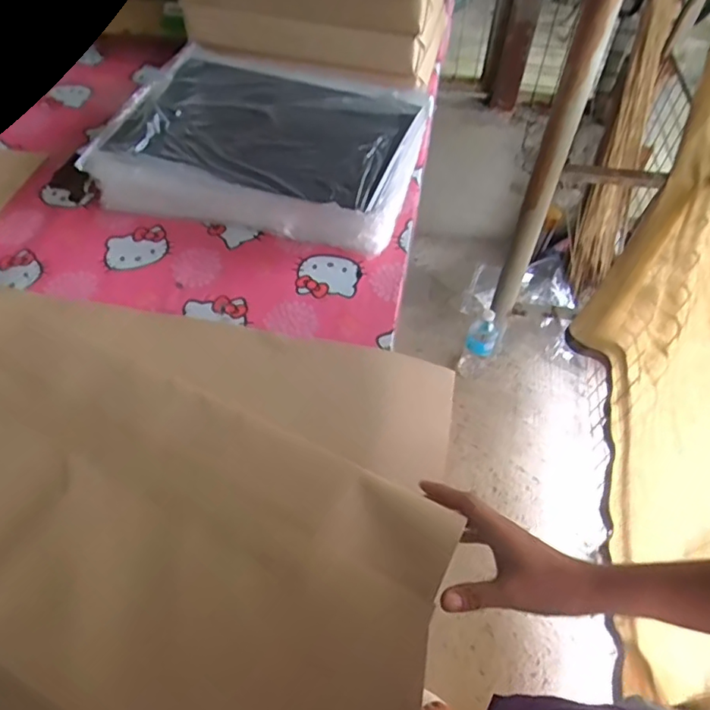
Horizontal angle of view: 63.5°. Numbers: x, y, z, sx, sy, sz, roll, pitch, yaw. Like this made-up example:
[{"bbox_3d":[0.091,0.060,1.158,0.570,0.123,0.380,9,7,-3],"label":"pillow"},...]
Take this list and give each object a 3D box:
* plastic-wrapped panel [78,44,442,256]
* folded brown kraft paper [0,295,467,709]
[{"bbox_3d":[-0.121,-0.312,0.825,0.407,0.084,0.321,13,55,9],"label":"plastic-wrapped panel"},{"bbox_3d":[-0.238,0.118,0.503,0.624,0.049,0.263,24,57,16],"label":"folded brown kraft paper"}]

